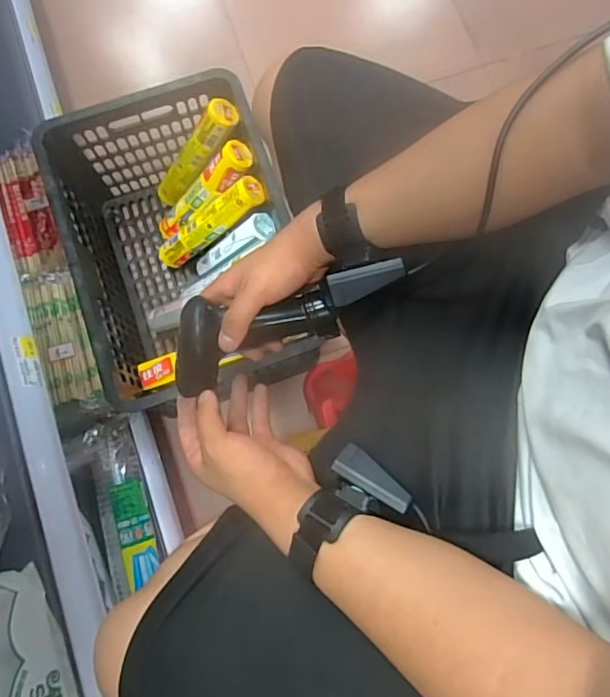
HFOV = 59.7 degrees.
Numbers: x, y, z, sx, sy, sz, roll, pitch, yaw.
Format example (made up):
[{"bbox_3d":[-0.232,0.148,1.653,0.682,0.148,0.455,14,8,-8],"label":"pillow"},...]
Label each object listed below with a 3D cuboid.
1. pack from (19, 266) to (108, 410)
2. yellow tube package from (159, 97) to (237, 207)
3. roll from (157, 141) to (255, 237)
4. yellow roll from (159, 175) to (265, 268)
[{"bbox_3d":[-0.370,-0.015,0.817,0.077,0.049,0.235,-20,80,-4],"label":"pack"},{"bbox_3d":[-0.204,-0.341,0.964,0.049,0.252,0.046,-15,77,-42],"label":"yellow tube package"},{"bbox_3d":[-0.193,-0.274,0.958,0.260,0.039,0.053,-29,77,38],"label":"roll"},{"bbox_3d":[-0.180,-0.222,0.958,0.264,0.036,0.053,-27,78,35],"label":"yellow roll"}]

